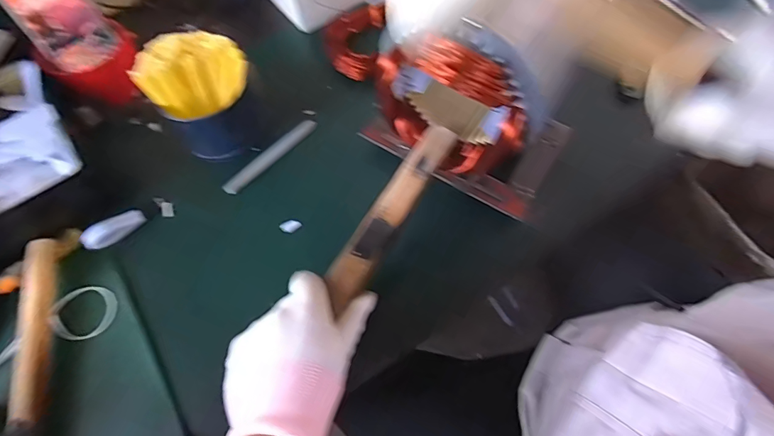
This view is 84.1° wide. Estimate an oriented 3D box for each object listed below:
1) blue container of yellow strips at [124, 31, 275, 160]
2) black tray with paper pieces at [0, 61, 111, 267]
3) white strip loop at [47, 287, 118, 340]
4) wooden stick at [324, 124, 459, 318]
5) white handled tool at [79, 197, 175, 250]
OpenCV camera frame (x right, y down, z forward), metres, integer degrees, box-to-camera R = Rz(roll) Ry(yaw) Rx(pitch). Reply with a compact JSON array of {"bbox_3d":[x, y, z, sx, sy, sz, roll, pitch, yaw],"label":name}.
[{"bbox_3d":[-0.203,-0.138,0.491,0.108,0.096,0.111,-27,67,-9],"label":"blue container of yellow strips"},{"bbox_3d":[-0.423,-0.067,0.480,0.143,0.060,0.211,-36,69,-13],"label":"black tray with paper pieces"},{"bbox_3d":[-0.304,0.093,0.429,0.062,0.008,0.055,16,67,10],"label":"white strip loop"},{"bbox_3d":[0.004,-0.008,0.383,0.032,0.008,0.189,29,76,15],"label":"wooden stick"},{"bbox_3d":[-0.284,0.006,0.473,0.092,0.012,0.033,-32,67,-26],"label":"white handled tool"}]

